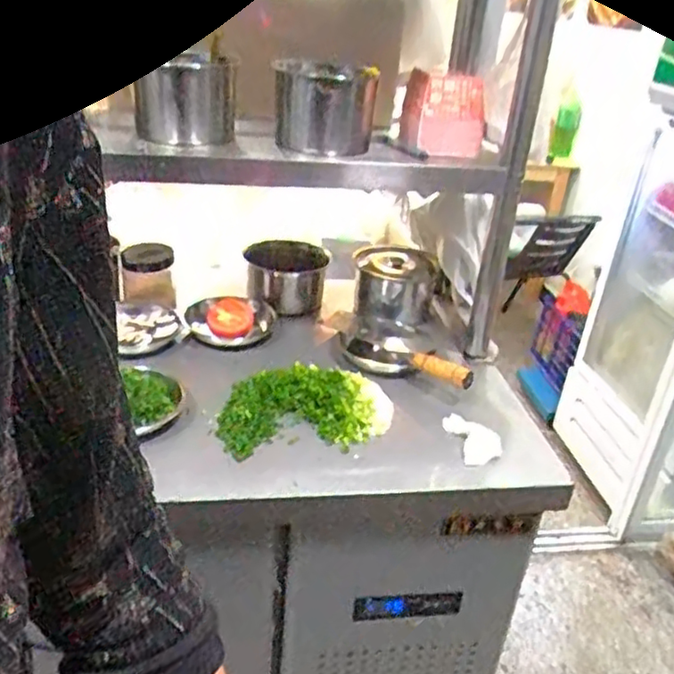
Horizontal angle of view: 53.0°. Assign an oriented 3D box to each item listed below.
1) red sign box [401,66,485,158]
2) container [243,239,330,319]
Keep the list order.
[{"bbox_3d":[0.154,-0.324,0.980,0.101,0.106,0.072,-2,29,-14],"label":"red sign box"},{"bbox_3d":[-0.086,-0.097,1.153,0.143,0.091,0.147,3,28,-4],"label":"container"}]

